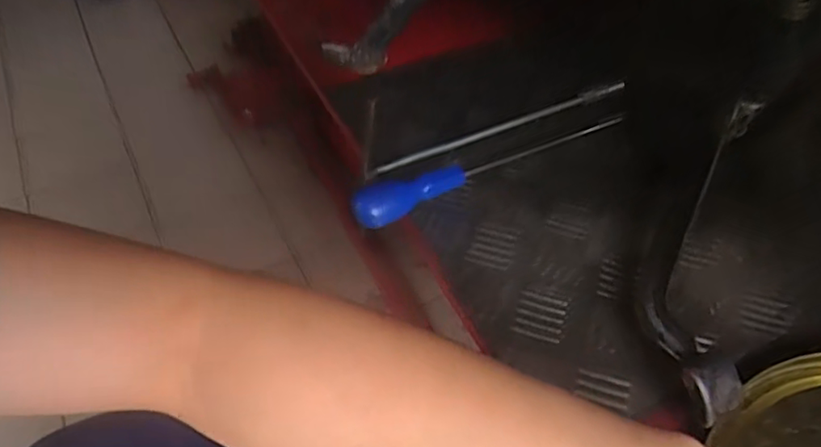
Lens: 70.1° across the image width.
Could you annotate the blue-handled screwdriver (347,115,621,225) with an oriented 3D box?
[{"bbox_3d":[0.071,-0.052,0.485,0.264,0.028,0.032,-24,53,-19],"label":"blue-handled screwdriver"}]

